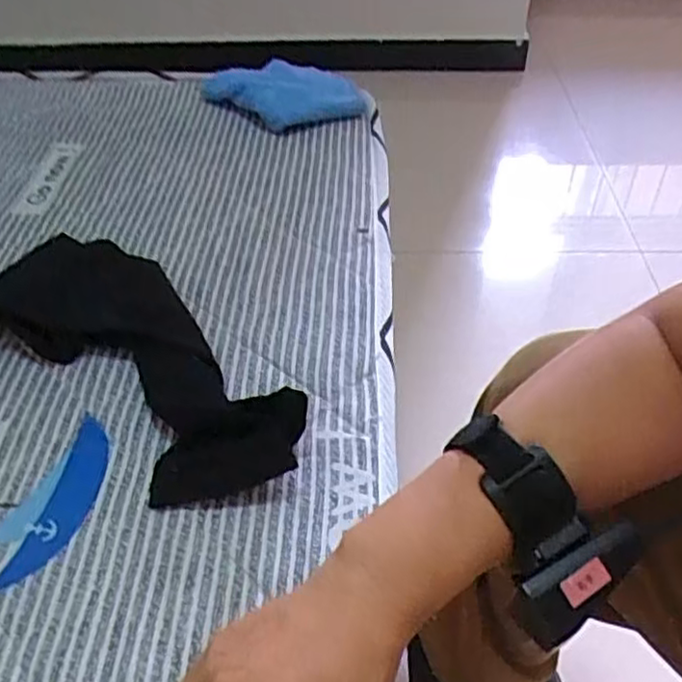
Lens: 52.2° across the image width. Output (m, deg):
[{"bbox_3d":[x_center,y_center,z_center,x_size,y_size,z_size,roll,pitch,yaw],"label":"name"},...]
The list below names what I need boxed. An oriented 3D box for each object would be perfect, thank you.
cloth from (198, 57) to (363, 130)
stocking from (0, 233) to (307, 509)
[{"bbox_3d":[-0.063,-0.275,0.757,0.169,0.030,0.125,-7,45,-6],"label":"cloth"},{"bbox_3d":[-0.137,0.002,0.469,0.291,0.036,0.128,31,53,29],"label":"stocking"}]

